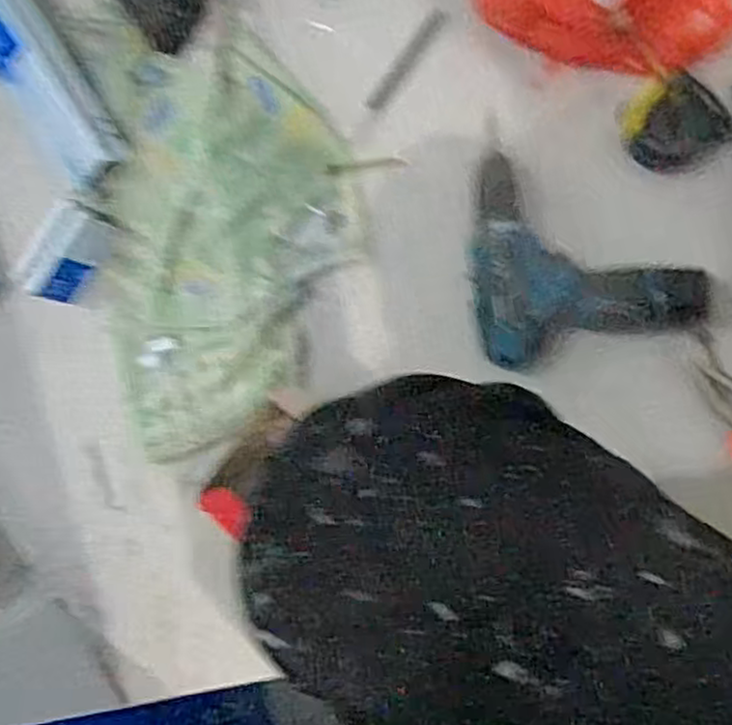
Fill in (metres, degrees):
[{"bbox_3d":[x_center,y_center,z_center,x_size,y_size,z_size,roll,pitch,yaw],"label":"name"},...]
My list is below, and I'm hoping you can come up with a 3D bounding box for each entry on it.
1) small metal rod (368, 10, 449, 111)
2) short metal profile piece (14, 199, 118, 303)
[{"bbox_3d":[0.039,-0.287,0.702,0.017,0.004,0.109,37,96,11],"label":"small metal rod"},{"bbox_3d":[-0.288,-0.102,0.717,0.050,0.031,0.095,35,96,12],"label":"short metal profile piece"}]

